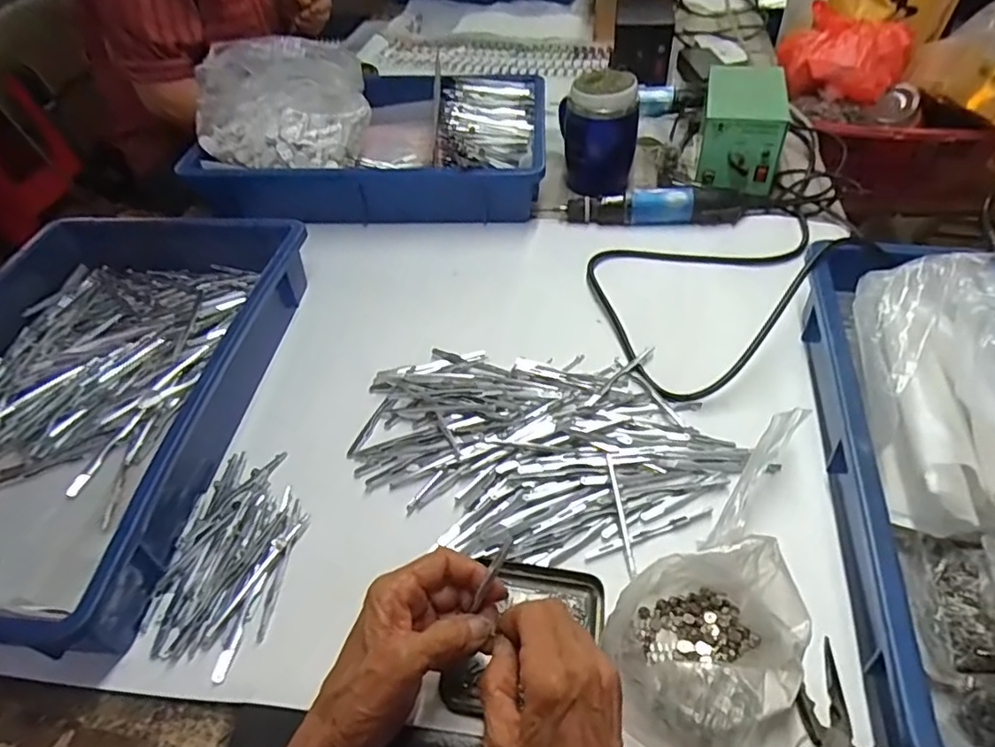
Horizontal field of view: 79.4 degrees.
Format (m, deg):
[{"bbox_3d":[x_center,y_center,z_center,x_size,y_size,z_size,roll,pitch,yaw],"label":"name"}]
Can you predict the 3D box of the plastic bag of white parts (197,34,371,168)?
[{"bbox_3d":[-0.261,-0.337,0.724,0.180,0.120,0.174,-3,47,1],"label":"plastic bag of white parts"}]

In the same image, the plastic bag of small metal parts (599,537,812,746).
[{"bbox_3d":[0.123,0.162,0.352,0.119,0.058,0.105,-18,48,-13],"label":"plastic bag of small metal parts"}]

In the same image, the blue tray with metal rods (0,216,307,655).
[{"bbox_3d":[-0.354,-0.006,0.517,0.289,0.070,0.436,3,47,6],"label":"blue tray with metal rods"}]

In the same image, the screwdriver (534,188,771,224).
[{"bbox_3d":[0.180,-0.199,0.698,0.257,0.035,0.032,3,47,7],"label":"screwdriver"}]

